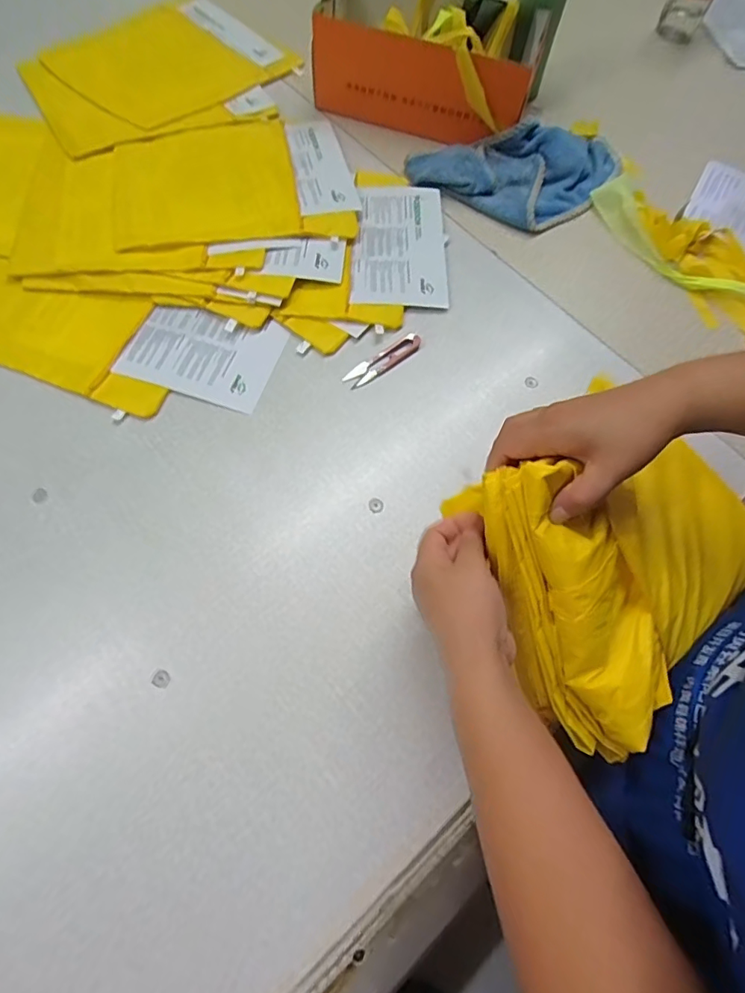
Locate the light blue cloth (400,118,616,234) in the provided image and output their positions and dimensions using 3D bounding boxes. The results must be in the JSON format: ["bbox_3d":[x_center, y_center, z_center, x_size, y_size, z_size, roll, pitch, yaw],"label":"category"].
[{"bbox_3d":[0.214,-0.444,0.684,0.317,0.033,0.162,-7,68,-6],"label":"light blue cloth"}]

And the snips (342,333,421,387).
[{"bbox_3d":[0.014,-0.156,0.561,0.097,0.007,0.024,-34,73,-15],"label":"snips"}]

